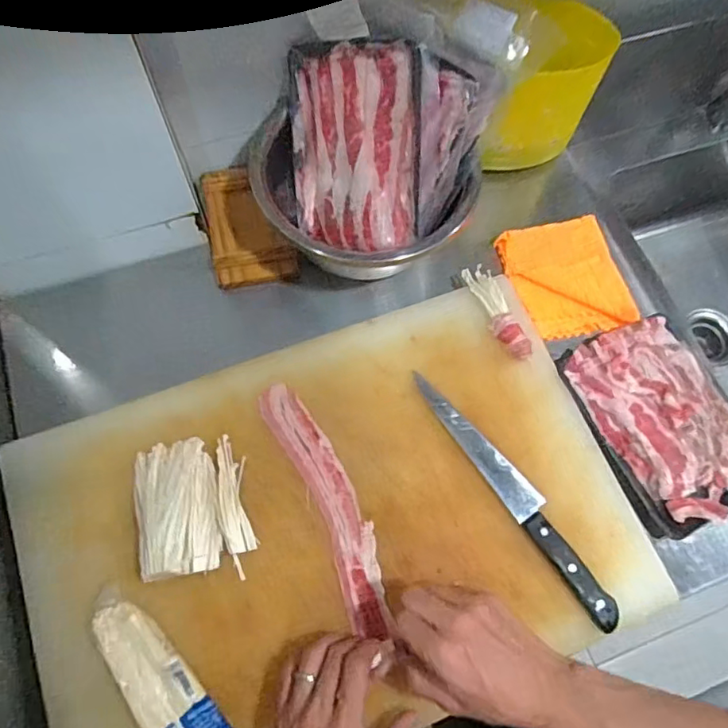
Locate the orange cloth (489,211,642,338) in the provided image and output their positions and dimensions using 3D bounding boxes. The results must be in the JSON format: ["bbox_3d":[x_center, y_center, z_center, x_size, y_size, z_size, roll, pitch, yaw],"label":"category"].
[{"bbox_3d":[0.249,-0.105,0.697,0.132,0.017,0.149,-13,70,-7],"label":"orange cloth"}]

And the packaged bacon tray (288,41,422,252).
[{"bbox_3d":[-0.016,-0.237,0.628,0.159,0.208,0.022,11,26,25],"label":"packaged bacon tray"}]

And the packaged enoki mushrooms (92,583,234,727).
[{"bbox_3d":[-0.182,0.281,0.498,0.053,0.023,0.182,-40,76,-16],"label":"packaged enoki mushrooms"}]

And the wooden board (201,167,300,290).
[{"bbox_3d":[-0.147,-0.180,0.708,0.097,0.027,0.169,-13,70,-7],"label":"wooden board"}]

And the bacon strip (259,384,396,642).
[{"bbox_3d":[-0.035,0.138,0.576,0.052,0.006,0.263,-23,72,-11],"label":"bacon strip"}]

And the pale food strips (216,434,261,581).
[{"bbox_3d":[-0.129,0.141,0.569,0.030,0.011,0.137,-12,70,-7],"label":"pale food strips"}]

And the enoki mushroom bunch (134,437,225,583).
[{"bbox_3d":[-0.182,0.139,0.551,0.073,0.037,0.126,-10,70,-6],"label":"enoki mushroom bunch"}]

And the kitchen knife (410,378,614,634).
[{"bbox_3d":[0.156,0.128,0.583,0.035,0.019,0.302,-32,74,-14],"label":"kitchen knife"}]

